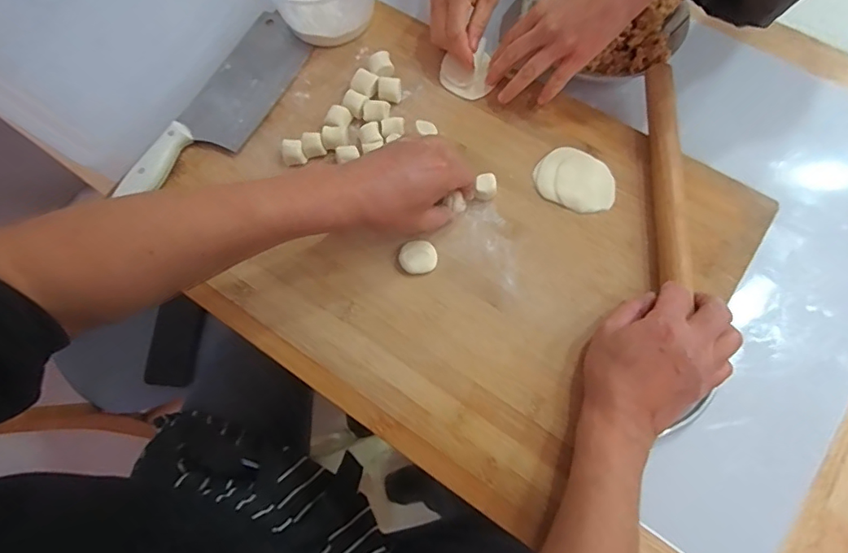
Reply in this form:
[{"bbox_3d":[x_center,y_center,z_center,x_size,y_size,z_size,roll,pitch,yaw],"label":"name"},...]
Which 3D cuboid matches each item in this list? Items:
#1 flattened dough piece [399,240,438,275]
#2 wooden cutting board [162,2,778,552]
[{"bbox_3d":[-0.005,-0.019,0.486,0.035,0.004,0.033,1,73,4],"label":"flattened dough piece"},{"bbox_3d":[0.017,-0.051,0.499,0.503,0.037,0.399,34,78,13],"label":"wooden cutting board"}]

